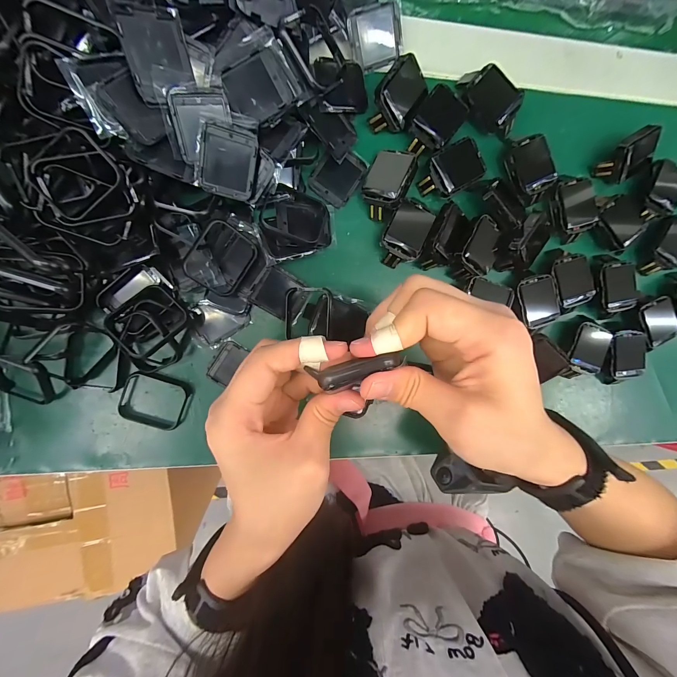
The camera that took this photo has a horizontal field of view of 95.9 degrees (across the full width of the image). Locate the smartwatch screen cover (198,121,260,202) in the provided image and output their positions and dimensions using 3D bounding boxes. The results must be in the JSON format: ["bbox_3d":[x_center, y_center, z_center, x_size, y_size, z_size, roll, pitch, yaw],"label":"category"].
[{"bbox_3d":[-0.070,-0.111,0.193,0.033,0.005,0.039,11,112,-13],"label":"smartwatch screen cover"}]

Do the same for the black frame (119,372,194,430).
[{"bbox_3d":[-0.134,0.047,0.225,0.047,0.005,0.040,21,92,-9],"label":"black frame"}]

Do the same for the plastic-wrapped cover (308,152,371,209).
[{"bbox_3d":[0.000,-0.122,0.229,0.032,0.004,0.041,35,90,-9],"label":"plastic-wrapped cover"}]

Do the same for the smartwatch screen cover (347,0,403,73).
[{"bbox_3d":[0.027,-0.215,0.218,0.040,0.005,0.033,-26,125,-6],"label":"smartwatch screen cover"}]

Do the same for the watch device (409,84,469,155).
[{"bbox_3d":[0.071,-0.158,0.228,0.031,0.019,0.042,35,90,-9],"label":"watch device"}]

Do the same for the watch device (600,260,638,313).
[{"bbox_3d":[0.231,-0.042,0.255,0.030,0.010,0.040,-13,96,-6],"label":"watch device"}]

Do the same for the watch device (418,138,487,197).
[{"bbox_3d":[0.085,-0.127,0.231,0.047,0.019,0.032,-30,98,-4],"label":"watch device"}]

